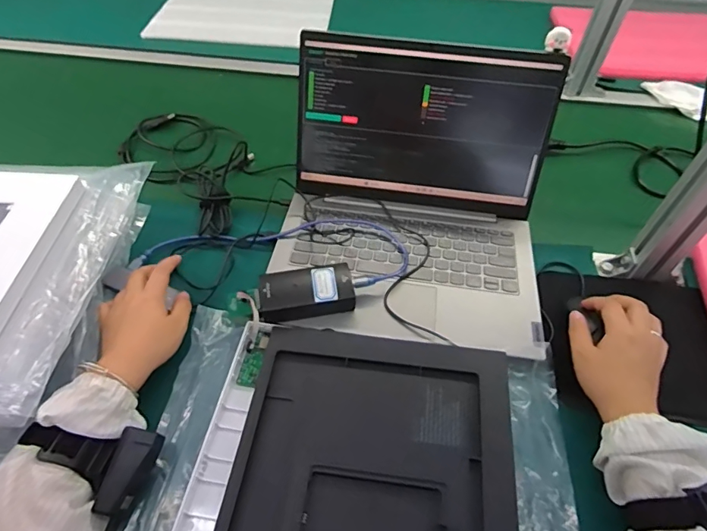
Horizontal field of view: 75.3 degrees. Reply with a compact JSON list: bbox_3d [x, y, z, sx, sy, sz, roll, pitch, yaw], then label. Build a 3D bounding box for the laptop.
[{"bbox_3d":[0.072,-0.085,0.520,0.319,0.174,0.301,7,51,3],"label":"laptop"}]

